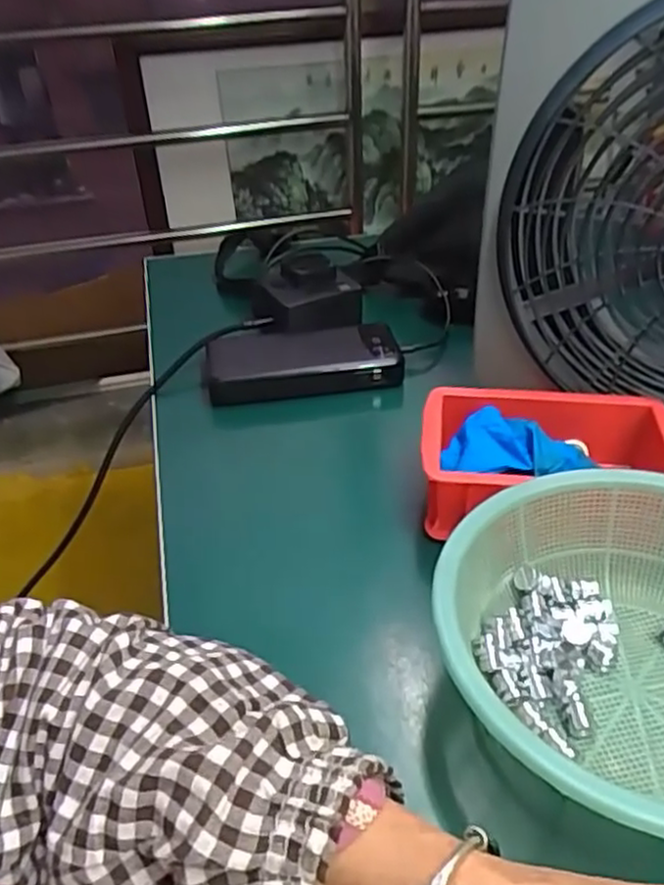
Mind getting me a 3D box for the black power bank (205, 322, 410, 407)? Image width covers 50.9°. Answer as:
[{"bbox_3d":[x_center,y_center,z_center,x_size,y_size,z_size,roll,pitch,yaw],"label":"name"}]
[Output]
[{"bbox_3d":[-0.024,-0.068,0.572,0.153,0.023,0.069,-7,36,-5],"label":"black power bank"}]

